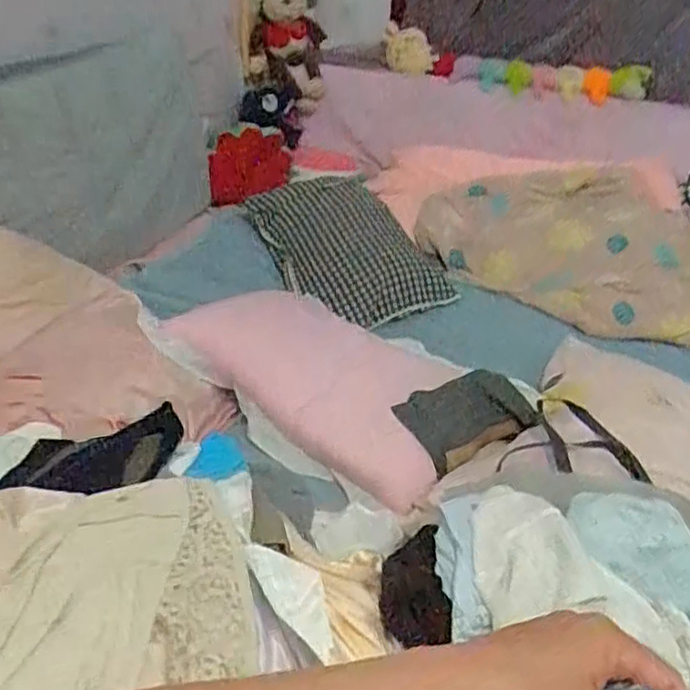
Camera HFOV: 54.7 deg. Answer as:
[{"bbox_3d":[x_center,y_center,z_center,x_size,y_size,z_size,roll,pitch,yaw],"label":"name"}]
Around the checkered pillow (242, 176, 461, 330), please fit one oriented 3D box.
[{"bbox_3d":[0.006,-0.280,1.958,0.394,0.100,0.612,-22,58,-18],"label":"checkered pillow"}]

